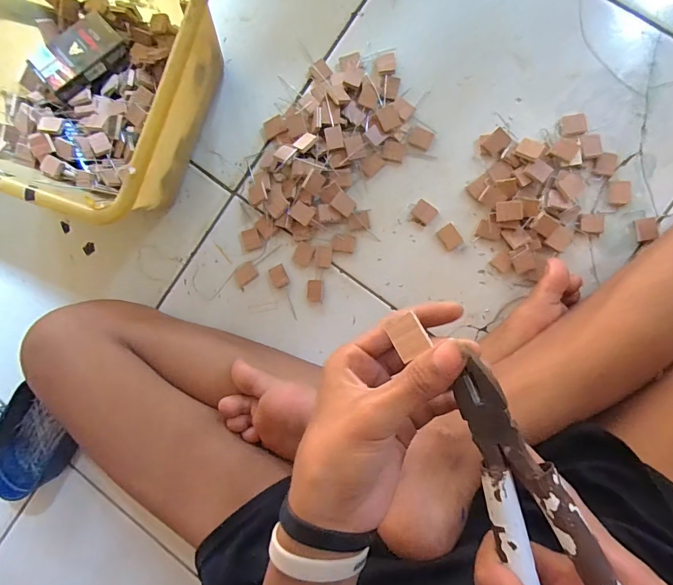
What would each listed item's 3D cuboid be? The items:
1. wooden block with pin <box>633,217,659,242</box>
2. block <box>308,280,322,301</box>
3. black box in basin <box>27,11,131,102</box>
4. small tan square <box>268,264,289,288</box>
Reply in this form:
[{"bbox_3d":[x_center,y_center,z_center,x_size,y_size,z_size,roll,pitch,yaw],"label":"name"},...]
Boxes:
[{"bbox_3d":[0.322,-0.066,0.410,0.019,0.006,0.023,-8,89,7],"label":"wooden block with pin"},{"bbox_3d":[-0.025,-0.002,0.451,0.017,0.004,0.024,0,90,7],"label":"block"},{"bbox_3d":[-0.290,-0.267,0.440,0.093,0.019,0.061,-40,85,5],"label":"black box in basin"},{"bbox_3d":[-0.066,-0.018,0.457,0.020,0.004,0.025,-25,87,6],"label":"small tan square"}]

